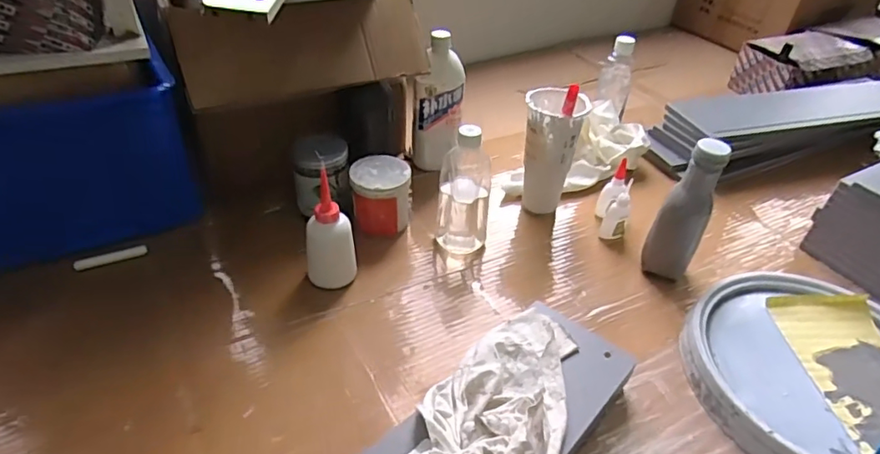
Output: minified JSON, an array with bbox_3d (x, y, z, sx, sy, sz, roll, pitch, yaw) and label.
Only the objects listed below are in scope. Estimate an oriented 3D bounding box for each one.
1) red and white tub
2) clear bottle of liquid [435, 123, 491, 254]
[{"bbox_3d":[-0.082,-0.045,0.792,0.081,0.081,0.074,2,38,-2],"label":"red and white tub"},{"bbox_3d":[0.033,-0.057,0.754,0.066,0.179,0.077,5,38,2],"label":"clear bottle of liquid"}]

